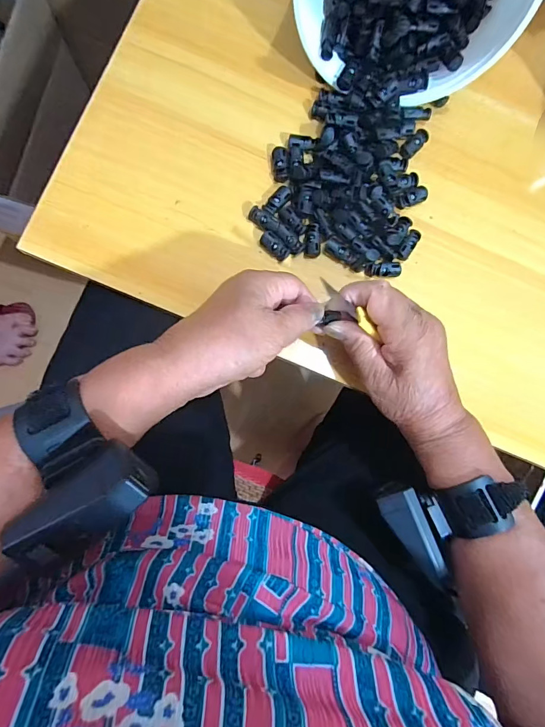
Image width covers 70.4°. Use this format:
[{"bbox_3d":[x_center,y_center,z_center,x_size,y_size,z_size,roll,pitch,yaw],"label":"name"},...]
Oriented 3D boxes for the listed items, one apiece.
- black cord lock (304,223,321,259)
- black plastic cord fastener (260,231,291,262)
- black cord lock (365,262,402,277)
[{"bbox_3d":[0.035,-0.106,0.333,0.013,0.008,0.028,2,98,-5],"label":"black cord lock"},{"bbox_3d":[0.002,-0.100,0.332,0.028,0.008,0.013,39,84,-2],"label":"black plastic cord fastener"},{"bbox_3d":[0.096,-0.082,0.336,0.030,0.010,0.011,0,86,-5],"label":"black cord lock"}]

